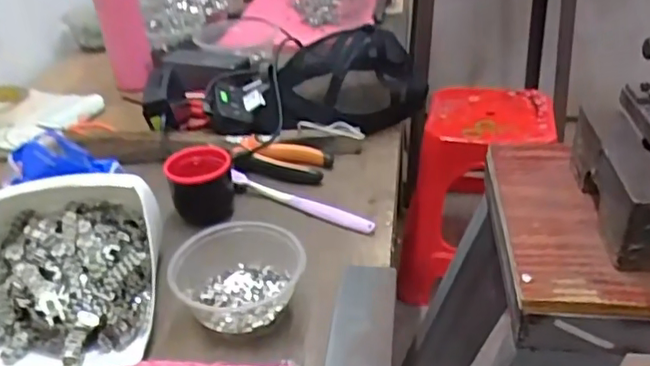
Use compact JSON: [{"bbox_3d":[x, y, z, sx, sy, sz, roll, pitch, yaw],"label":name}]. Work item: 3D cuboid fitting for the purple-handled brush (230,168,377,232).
[{"bbox_3d":[-0.026,0.018,0.615,0.174,0.017,0.017,15,36,27],"label":"purple-handled brush"}]

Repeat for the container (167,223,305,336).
[{"bbox_3d":[-0.071,0.079,0.486,0.103,0.051,0.088,-7,32,-5],"label":"container"}]

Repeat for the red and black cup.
[{"bbox_3d":[-0.128,0.007,0.610,0.066,0.071,0.056,-12,33,-12],"label":"red and black cup"}]

